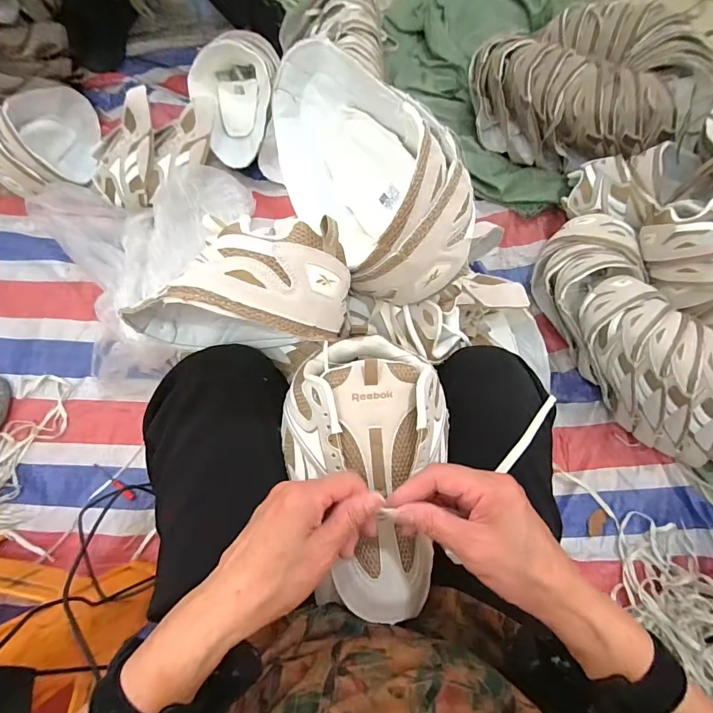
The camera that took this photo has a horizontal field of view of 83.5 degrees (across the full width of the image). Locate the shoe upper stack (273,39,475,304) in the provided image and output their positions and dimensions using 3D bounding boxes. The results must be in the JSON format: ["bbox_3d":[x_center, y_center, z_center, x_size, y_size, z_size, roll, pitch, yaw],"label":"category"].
[{"bbox_3d":[0.002,-0.182,0.374,0.132,0.115,0.273,-30,78,-6],"label":"shoe upper stack"}]

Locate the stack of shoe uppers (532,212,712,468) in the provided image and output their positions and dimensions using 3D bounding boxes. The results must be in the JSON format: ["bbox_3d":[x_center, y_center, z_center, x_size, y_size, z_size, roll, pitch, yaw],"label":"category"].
[{"bbox_3d":[0.487,-0.033,0.687,0.182,0.146,0.481,-28,78,-6],"label":"stack of shoe uppers"}]

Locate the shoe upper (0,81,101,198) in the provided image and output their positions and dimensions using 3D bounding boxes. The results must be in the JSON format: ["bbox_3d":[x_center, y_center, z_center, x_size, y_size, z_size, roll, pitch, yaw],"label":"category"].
[{"bbox_3d":[-0.665,-0.463,0.861,0.121,0.166,0.272,5,76,2],"label":"shoe upper"}]

